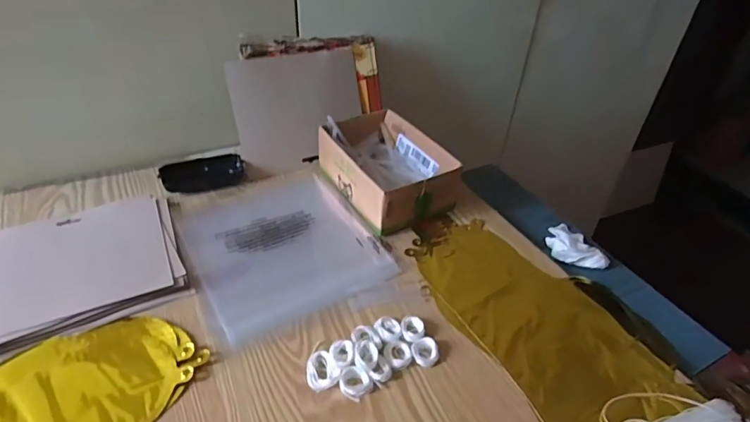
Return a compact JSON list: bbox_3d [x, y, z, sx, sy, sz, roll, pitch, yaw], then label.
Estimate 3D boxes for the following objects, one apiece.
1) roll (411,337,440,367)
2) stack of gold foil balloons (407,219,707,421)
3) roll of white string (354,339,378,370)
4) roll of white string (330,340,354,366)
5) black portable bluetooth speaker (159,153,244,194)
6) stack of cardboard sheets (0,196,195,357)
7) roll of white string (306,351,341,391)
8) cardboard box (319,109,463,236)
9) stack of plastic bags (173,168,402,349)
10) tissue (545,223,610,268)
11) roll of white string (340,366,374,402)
[{"bbox_3d":[0.049,0.136,0.440,0.025,0.011,0.026,2,38,-2],"label":"roll"},{"bbox_3d":[0.199,0.140,0.445,0.158,0.009,0.417,-16,42,-23],"label":"stack of gold foil balloons"},{"bbox_3d":[-0.008,0.135,0.427,0.023,0.013,0.027,1,38,-3],"label":"roll of white string"},{"bbox_3d":[-0.031,0.136,0.429,0.022,0.014,0.025,-1,38,-6],"label":"roll of white string"},{"bbox_3d":[-0.240,-0.052,0.639,0.109,0.030,0.036,-16,42,-24],"label":"black portable bluetooth speaker"},{"bbox_3d":[-0.329,0.059,0.504,0.203,0.014,0.180,-16,42,-24],"label":"stack of cardboard sheets"},{"bbox_3d":[-0.050,0.147,0.421,0.030,0.008,0.038,-15,42,-22],"label":"roll of white string"},{"bbox_3d":[0.014,-0.062,0.636,0.132,0.069,0.198,-18,43,-25],"label":"cardboard box"},{"bbox_3d":[-0.116,0.034,0.565,0.212,0.010,0.246,-19,43,-26],"label":"stack of plastic bags"},{"bbox_3d":[0.251,0.041,0.585,0.059,0.021,0.088,-7,39,-13],"label":"tissue"},{"bbox_3d":[-0.019,0.155,0.411,0.025,0.010,0.028,-30,49,-35],"label":"roll of white string"}]

